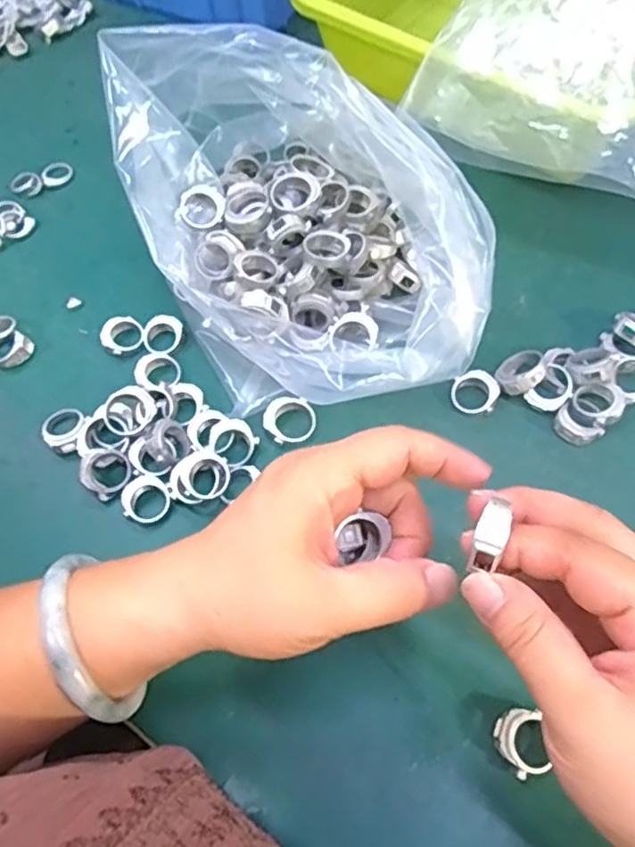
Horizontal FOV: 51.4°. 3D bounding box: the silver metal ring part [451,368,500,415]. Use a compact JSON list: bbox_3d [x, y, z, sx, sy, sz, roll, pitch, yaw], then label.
[{"bbox_3d":[0.090,-0.018,0.373,0.025,0.008,0.026,-2,63,3],"label":"silver metal ring part"}]

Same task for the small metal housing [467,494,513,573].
[{"bbox_3d":[0.058,0.039,0.223,0.010,0.006,0.024,26,79,16],"label":"small metal housing"}]

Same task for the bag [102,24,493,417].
[{"bbox_3d":[-0.018,-0.117,0.367,0.141,0.132,0.244,-28,64,-10],"label":"bag"}]

